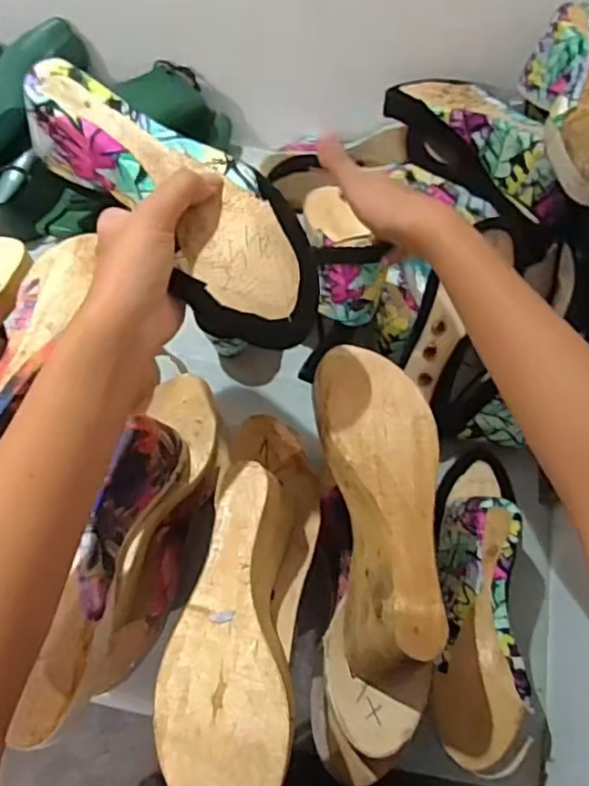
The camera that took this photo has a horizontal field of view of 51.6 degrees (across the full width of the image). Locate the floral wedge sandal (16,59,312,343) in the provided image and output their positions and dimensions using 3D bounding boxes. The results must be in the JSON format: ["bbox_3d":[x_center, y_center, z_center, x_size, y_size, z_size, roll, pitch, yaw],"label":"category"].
[{"bbox_3d":[-0.073,-0.111,0.375,0.214,0.063,0.085,42,69,0],"label":"floral wedge sandal"}]

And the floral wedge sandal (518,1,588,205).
[{"bbox_3d":[0.258,-0.251,0.552,0.075,0.086,0.215,8,65,0],"label":"floral wedge sandal"}]

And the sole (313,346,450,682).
[{"bbox_3d":[0.062,0.075,0.434,0.075,0.067,0.216,-6,65,-6],"label":"sole"}]

